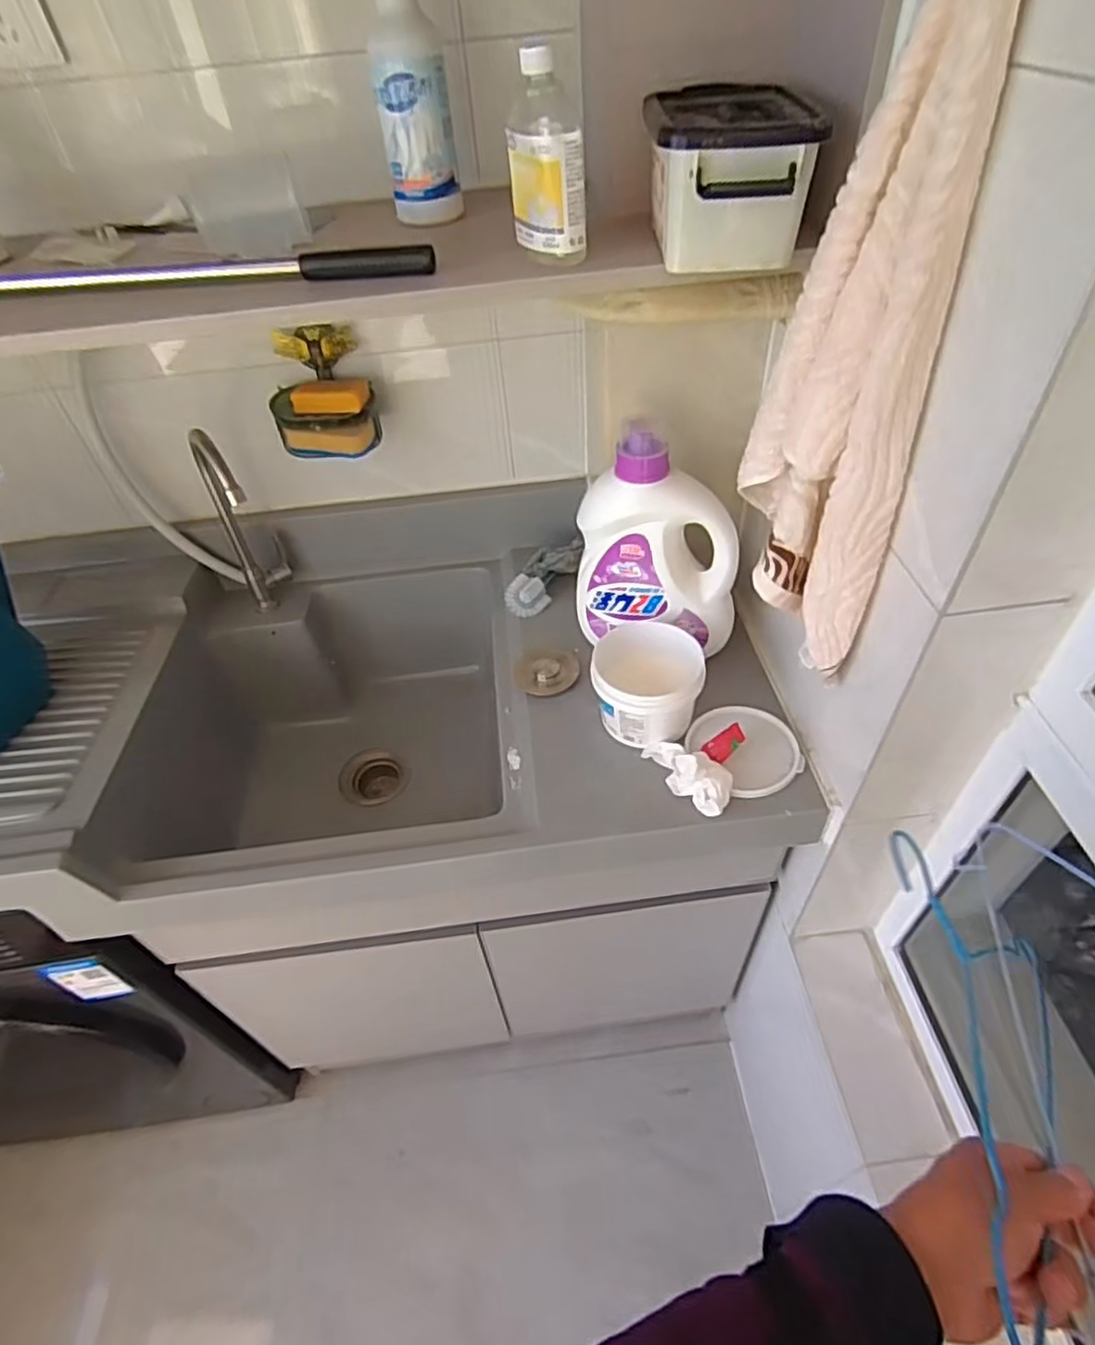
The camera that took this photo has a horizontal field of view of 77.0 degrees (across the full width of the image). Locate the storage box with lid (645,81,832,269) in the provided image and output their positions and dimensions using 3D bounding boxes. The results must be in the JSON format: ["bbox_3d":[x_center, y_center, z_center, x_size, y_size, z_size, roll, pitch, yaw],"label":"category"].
[{"bbox_3d":[0.142,-0.402,0.559,0.120,0.098,0.156,-1,47,5],"label":"storage box with lid"}]

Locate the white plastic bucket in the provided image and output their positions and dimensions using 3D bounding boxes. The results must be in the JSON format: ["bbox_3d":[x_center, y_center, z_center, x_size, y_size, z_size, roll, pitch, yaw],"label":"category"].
[{"bbox_3d":[0.117,0.013,0.809,0.121,0.092,0.113,-3,47,3],"label":"white plastic bucket"}]

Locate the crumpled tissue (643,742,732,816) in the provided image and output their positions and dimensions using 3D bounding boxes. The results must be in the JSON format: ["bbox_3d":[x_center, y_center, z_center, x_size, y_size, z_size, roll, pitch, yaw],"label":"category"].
[{"bbox_3d":[0.157,0.107,0.765,0.051,0.044,0.115,-33,52,-23],"label":"crumpled tissue"}]

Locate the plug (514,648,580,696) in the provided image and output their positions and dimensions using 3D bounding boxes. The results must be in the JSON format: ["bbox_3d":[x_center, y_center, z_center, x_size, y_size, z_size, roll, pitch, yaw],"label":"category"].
[{"bbox_3d":[0.001,-0.003,0.909,0.078,0.017,0.086,-28,51,-20],"label":"plug"}]

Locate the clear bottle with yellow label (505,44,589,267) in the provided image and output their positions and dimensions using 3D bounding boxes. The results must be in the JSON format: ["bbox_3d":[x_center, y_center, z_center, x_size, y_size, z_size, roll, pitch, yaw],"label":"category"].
[{"bbox_3d":[-0.001,-0.408,0.556,0.057,0.130,0.064,-8,47,-1],"label":"clear bottle with yellow label"}]

